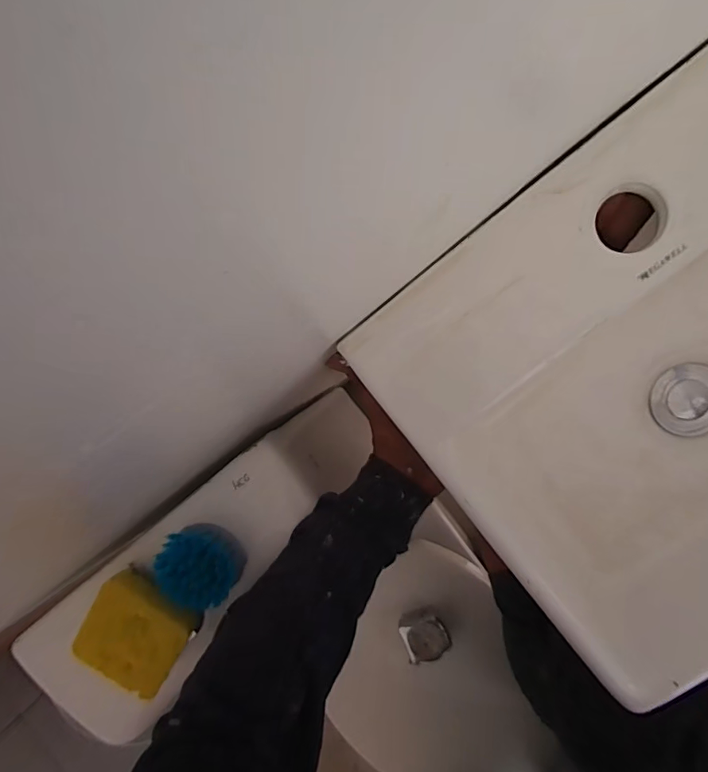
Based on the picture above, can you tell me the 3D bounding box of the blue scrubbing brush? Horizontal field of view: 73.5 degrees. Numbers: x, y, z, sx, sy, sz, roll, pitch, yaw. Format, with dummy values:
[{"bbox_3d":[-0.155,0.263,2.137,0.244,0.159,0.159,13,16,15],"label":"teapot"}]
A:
[{"bbox_3d":[-0.123,0.143,0.384,0.059,0.037,0.057,0,93,6],"label":"blue scrubbing brush"}]

